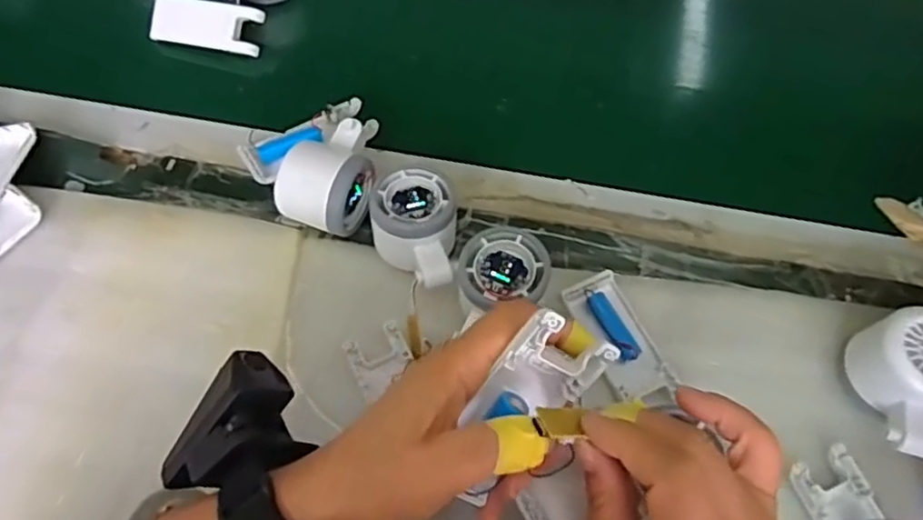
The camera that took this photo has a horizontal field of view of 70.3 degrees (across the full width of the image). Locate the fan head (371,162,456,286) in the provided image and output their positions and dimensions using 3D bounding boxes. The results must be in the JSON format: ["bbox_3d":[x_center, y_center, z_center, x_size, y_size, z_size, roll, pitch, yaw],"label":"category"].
[{"bbox_3d":[-0.031,-0.017,0.455,0.055,0.050,0.084,-7,61,-4],"label":"fan head"}]

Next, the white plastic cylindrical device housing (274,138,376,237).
[{"bbox_3d":[-0.099,-0.051,0.469,0.061,0.053,0.065,25,63,13],"label":"white plastic cylindrical device housing"}]

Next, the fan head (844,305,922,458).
[{"bbox_3d":[0.272,0.074,0.395,0.060,0.046,0.079,-6,61,-4],"label":"fan head"}]

